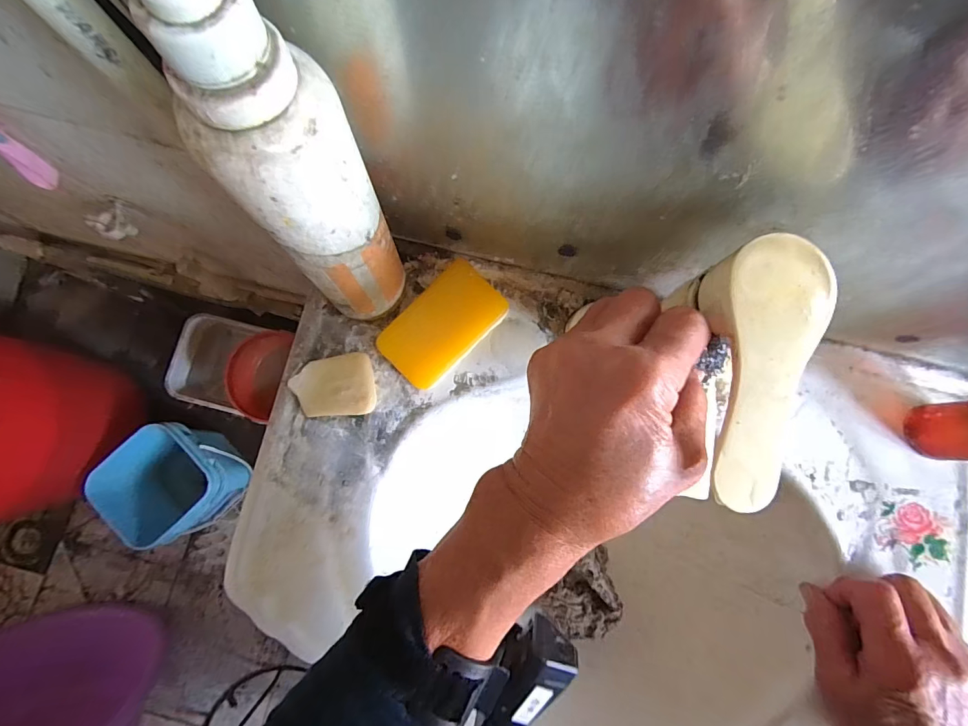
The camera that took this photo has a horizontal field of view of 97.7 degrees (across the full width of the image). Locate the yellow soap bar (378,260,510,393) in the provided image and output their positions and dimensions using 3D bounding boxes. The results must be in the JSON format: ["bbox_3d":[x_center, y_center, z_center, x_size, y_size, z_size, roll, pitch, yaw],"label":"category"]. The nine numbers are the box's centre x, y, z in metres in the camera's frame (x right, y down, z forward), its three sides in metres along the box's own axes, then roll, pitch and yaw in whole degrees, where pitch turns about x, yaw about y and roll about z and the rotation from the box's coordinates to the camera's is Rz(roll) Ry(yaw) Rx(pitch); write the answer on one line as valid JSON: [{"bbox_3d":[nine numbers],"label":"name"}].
[{"bbox_3d":[-0.033,-0.030,0.346,0.060,0.022,0.099,44,82,4],"label":"yellow soap bar"}]

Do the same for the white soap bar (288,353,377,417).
[{"bbox_3d":[-0.121,0.020,0.339,0.064,0.020,0.048,-9,82,-4],"label":"white soap bar"}]

